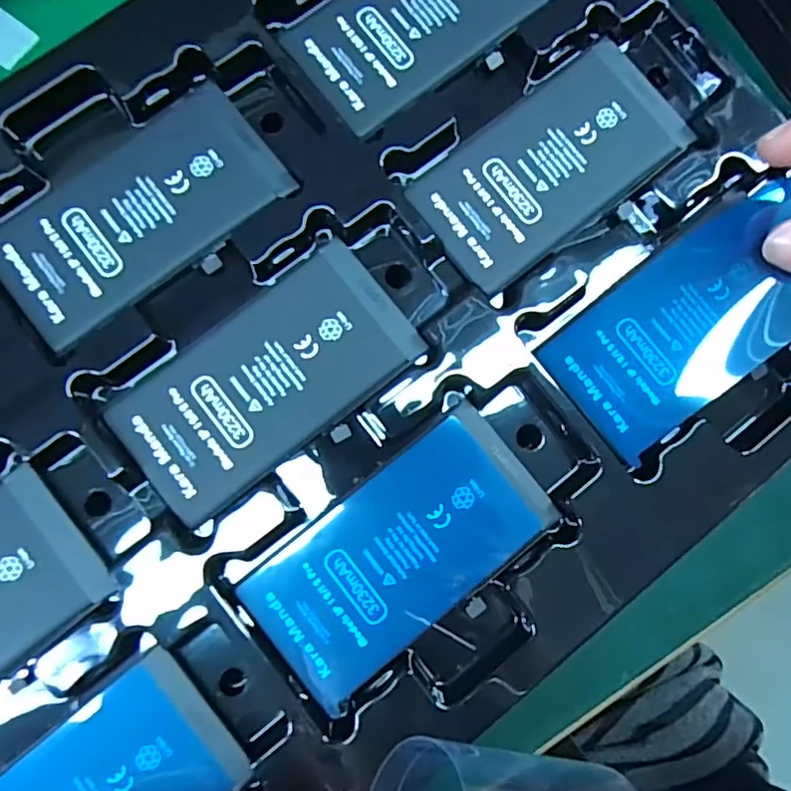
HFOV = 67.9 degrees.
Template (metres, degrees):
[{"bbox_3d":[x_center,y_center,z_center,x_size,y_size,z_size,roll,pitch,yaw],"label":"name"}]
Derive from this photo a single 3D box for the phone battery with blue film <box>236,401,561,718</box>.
[{"bbox_3d":[0.002,0.044,0.166,0.083,0.006,0.043,-38,85,-7],"label":"phone battery with blue film"}]

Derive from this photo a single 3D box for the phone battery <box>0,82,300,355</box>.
[{"bbox_3d":[-0.076,-0.055,0.173,0.083,0.007,0.046,-39,85,-7],"label":"phone battery"}]

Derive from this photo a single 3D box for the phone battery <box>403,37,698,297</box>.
[{"bbox_3d":[0.048,-0.072,0.182,0.084,0.005,0.044,-37,85,-7],"label":"phone battery"}]

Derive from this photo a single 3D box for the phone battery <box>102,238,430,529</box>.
[{"bbox_3d":[-0.037,-0.005,0.170,0.083,0.006,0.043,-37,85,-7],"label":"phone battery"}]

